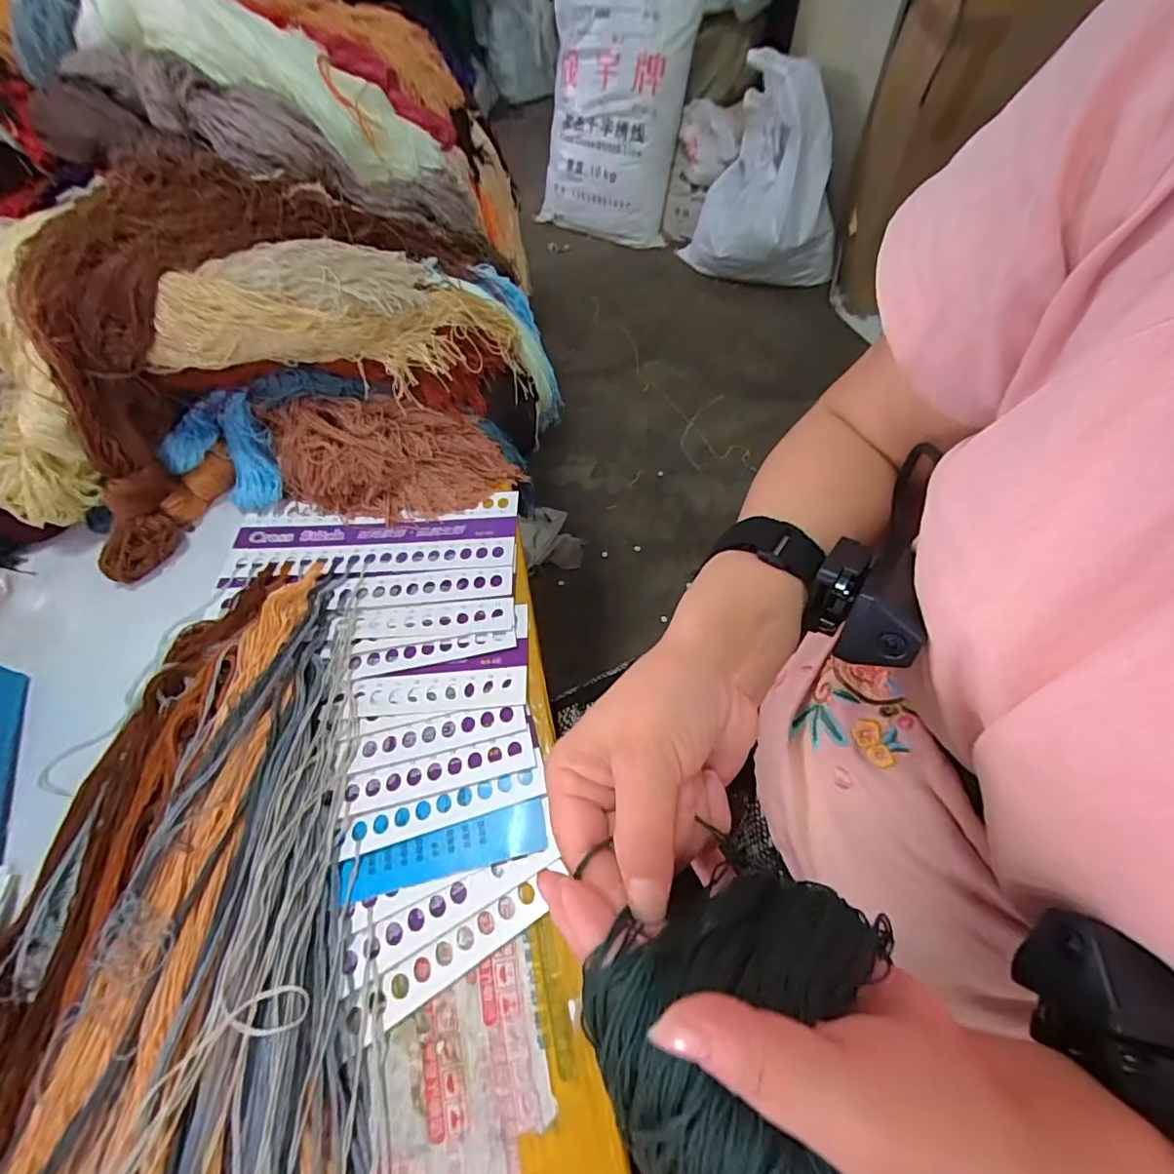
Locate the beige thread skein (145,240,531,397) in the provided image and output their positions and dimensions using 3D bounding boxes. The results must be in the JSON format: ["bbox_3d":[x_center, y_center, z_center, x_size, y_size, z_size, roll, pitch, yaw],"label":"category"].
[{"bbox_3d":[-0.195,-0.221,0.450,0.272,0.099,0.089,-7,56,-6],"label":"beige thread skein"}]

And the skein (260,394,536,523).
[{"bbox_3d":[-0.172,-0.110,0.479,0.217,0.072,0.082,-1,59,-1],"label":"skein"}]

